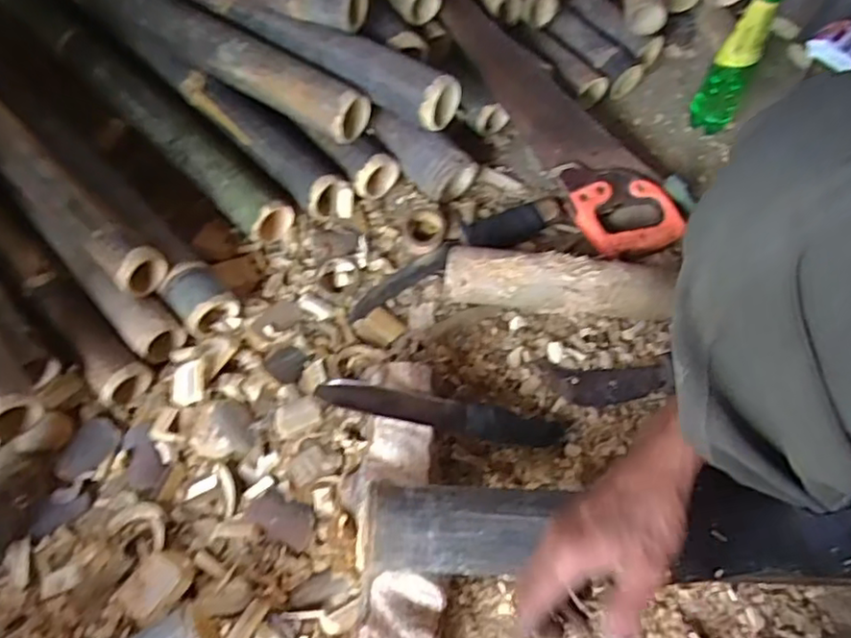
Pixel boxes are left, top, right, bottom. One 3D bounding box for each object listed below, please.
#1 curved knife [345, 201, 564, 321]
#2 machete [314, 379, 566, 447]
[{"bbox_3d":[0.039,-0.079,0.796,0.295,0.041,0.061,-23,63,-13],"label":"curved knife"},{"bbox_3d":[0.023,0.095,0.655,0.259,0.032,0.040,13,59,-14],"label":"machete"}]

